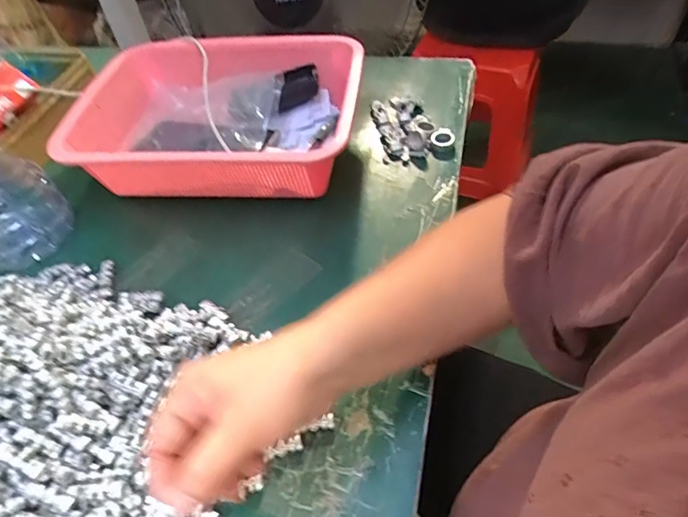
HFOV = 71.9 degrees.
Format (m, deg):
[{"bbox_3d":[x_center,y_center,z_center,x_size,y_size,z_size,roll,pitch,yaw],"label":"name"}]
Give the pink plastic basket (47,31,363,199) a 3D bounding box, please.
[{"bbox_3d":[-0.133,-0.159,0.519,0.297,0.095,0.212,2,50,7],"label":"pink plastic basket"}]

